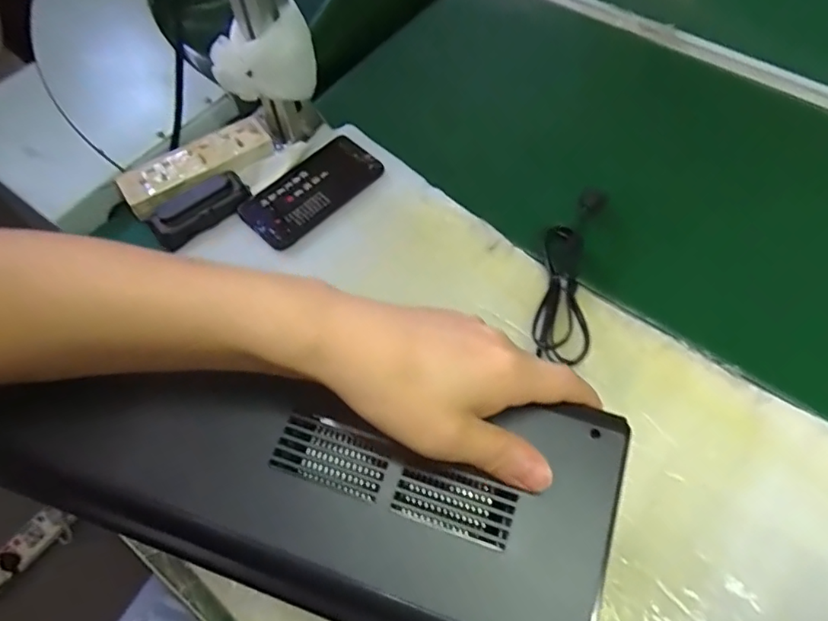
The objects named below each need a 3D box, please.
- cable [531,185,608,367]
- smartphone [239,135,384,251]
[{"bbox_3d":[0.156,-0.046,0.563,0.053,0.040,0.235,14,62,10],"label":"cable"},{"bbox_3d":[-0.111,-0.135,0.621,0.156,0.013,0.075,-41,67,-19],"label":"smartphone"}]

